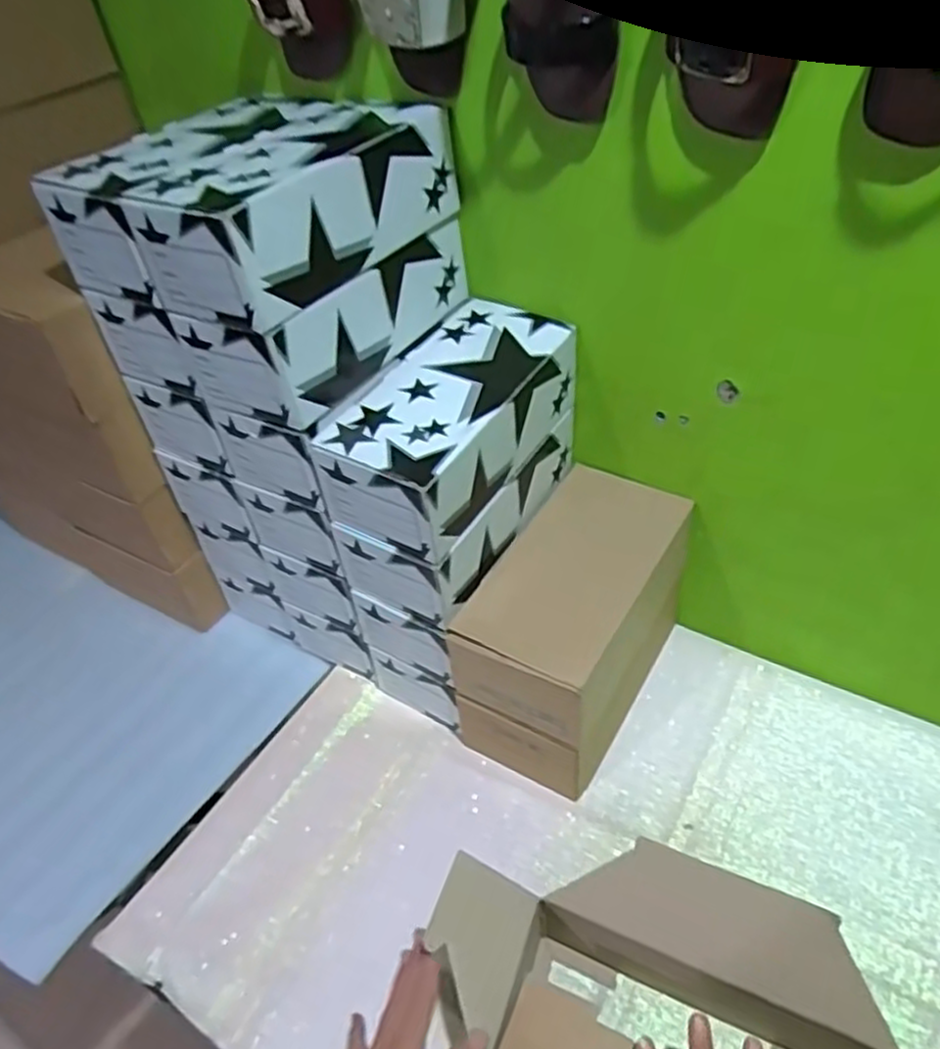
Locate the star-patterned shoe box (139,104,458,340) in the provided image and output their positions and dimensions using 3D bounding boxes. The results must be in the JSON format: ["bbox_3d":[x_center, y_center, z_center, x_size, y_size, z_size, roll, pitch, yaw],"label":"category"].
[{"bbox_3d":[-0.128,-0.267,0.635,0.094,0.095,0.255,23,51,28],"label":"star-patterned shoe box"}]

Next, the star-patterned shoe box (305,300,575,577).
[{"bbox_3d":[-0.014,-0.099,0.715,0.125,0.096,0.261,22,50,27],"label":"star-patterned shoe box"}]

